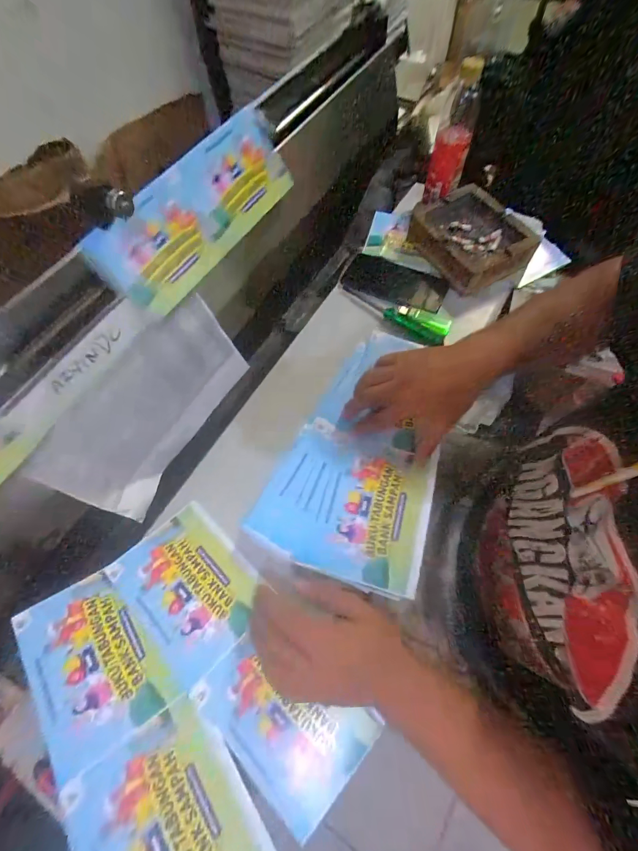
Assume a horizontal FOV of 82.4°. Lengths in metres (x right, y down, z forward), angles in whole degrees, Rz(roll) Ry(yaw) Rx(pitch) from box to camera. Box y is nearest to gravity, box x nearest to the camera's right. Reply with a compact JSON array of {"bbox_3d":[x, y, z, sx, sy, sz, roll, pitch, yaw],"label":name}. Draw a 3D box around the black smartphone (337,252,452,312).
[{"bbox_3d":[0.121,-0.226,0.580,0.159,0.014,0.081,25,68,15],"label":"black smartphone"}]

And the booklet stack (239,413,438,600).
[{"bbox_3d":[0.028,0.080,0.412,0.187,0.021,0.163,14,66,10],"label":"booklet stack"}]

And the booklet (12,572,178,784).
[{"bbox_3d":[-0.218,0.224,0.352,0.098,0.005,0.148,-26,62,-30],"label":"booklet"}]

